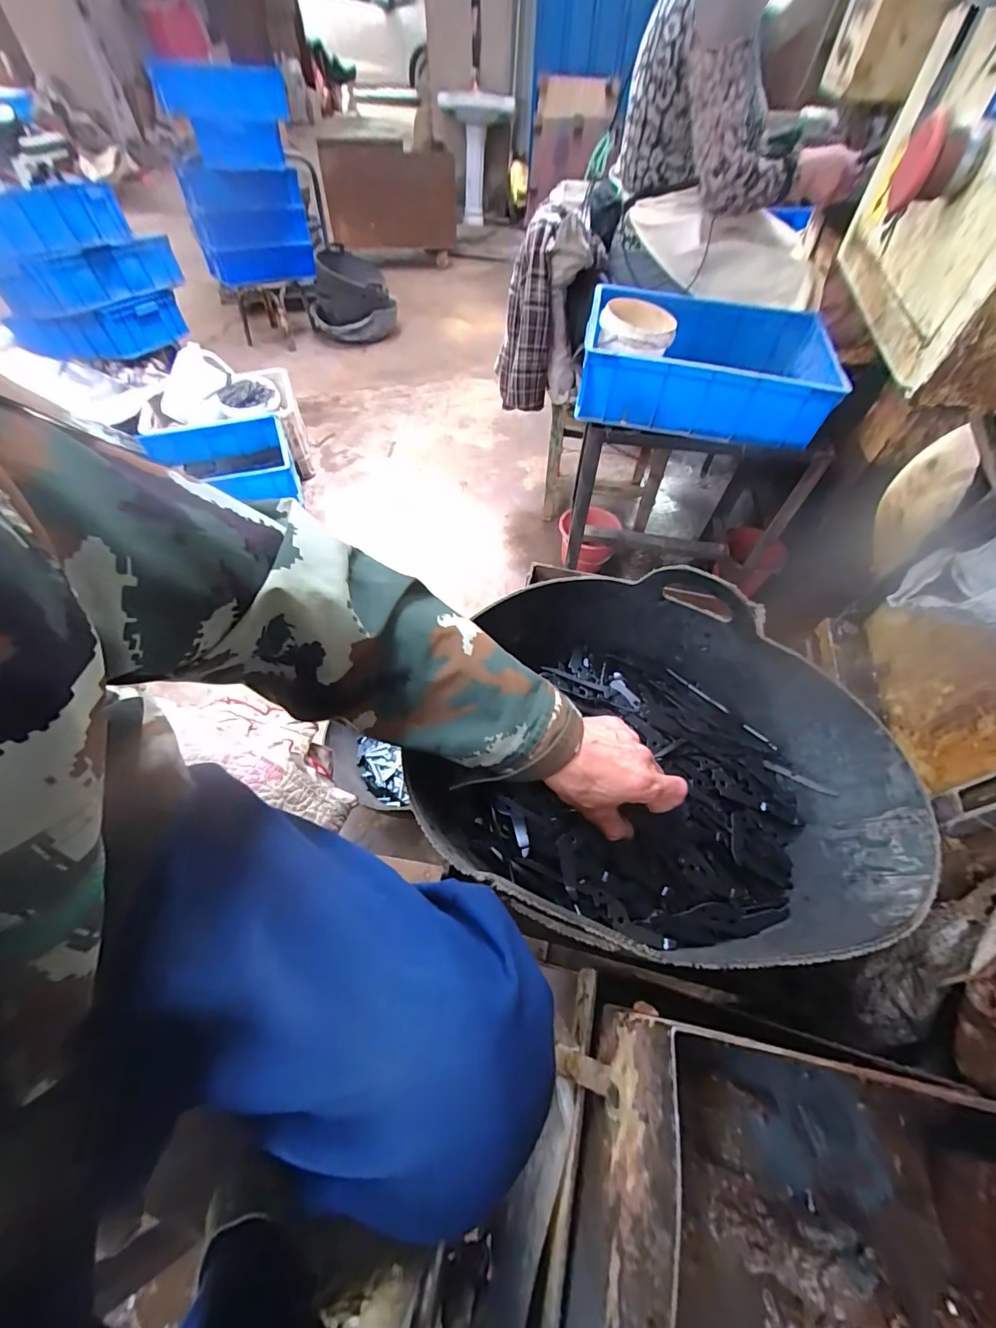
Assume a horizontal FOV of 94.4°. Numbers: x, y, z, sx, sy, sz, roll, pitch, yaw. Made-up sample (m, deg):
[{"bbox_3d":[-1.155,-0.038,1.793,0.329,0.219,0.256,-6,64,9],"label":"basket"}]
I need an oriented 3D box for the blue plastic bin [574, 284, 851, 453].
[{"bbox_3d":[0.446,-0.664,1.019,0.502,0.151,0.344,11,57,6],"label":"blue plastic bin"}]

